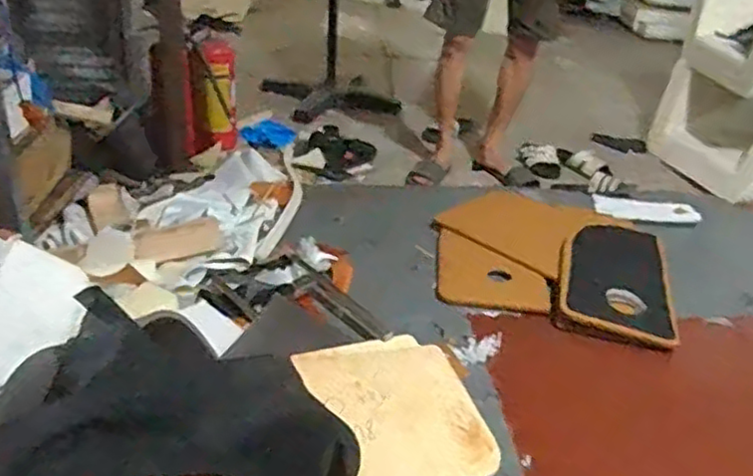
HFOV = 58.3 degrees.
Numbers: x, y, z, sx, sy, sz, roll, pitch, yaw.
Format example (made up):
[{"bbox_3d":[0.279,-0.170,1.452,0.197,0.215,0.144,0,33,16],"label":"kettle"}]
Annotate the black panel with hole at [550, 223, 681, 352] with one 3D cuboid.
[{"bbox_3d":[0.550,0.090,1.563,0.252,0.033,0.369,6,46,15],"label":"black panel with hole"}]

